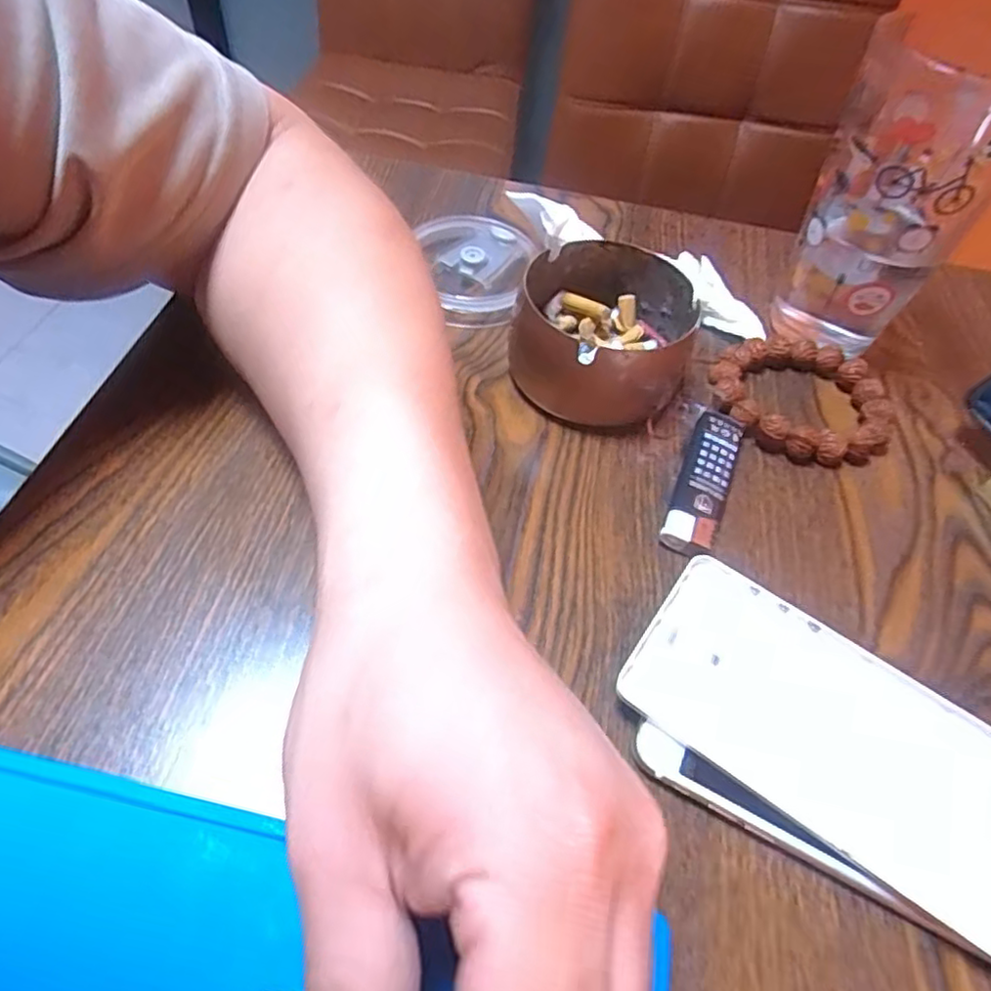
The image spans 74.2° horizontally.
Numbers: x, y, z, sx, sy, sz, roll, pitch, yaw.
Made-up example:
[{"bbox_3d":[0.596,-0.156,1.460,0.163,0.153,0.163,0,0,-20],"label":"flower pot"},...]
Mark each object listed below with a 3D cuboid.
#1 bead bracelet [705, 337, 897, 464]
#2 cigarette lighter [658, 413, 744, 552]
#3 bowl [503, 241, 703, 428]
[{"bbox_3d":[0.155,-0.050,0.333,0.090,0.016,0.075,21,55,9],"label":"bead bracelet"},{"bbox_3d":[0.094,-0.006,0.296,0.022,0.012,0.081,22,55,10],"label":"cigarette lighter"},{"bbox_3d":[0.053,-0.079,0.324,0.086,0.047,0.082,3,54,-4],"label":"bowl"}]

